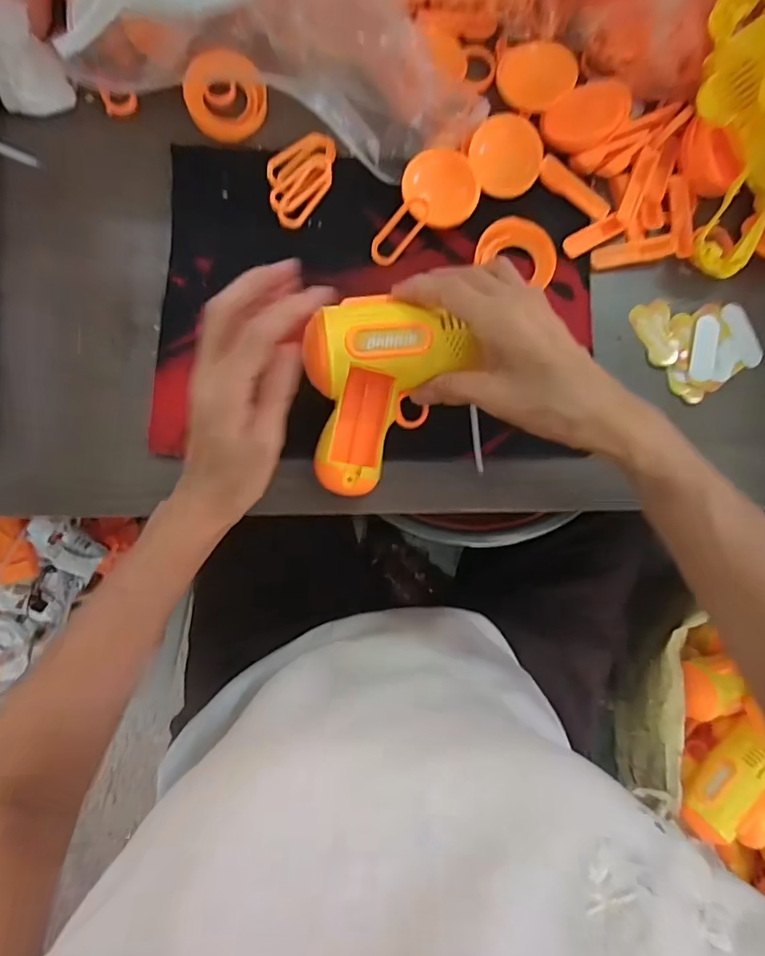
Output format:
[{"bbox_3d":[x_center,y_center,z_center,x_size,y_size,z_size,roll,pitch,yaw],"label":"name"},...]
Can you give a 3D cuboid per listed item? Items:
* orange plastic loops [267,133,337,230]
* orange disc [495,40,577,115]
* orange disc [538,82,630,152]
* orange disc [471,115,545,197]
[{"bbox_3d":[-0.060,-0.223,0.376,0.044,0.007,0.074,34,84,0],"label":"orange plastic loops"},{"bbox_3d":[0.114,-0.297,0.379,0.056,0.004,0.041,9,109,11],"label":"orange disc"},{"bbox_3d":[0.149,-0.265,0.374,0.058,0.004,0.046,2,91,19],"label":"orange disc"},{"bbox_3d":[0.091,-0.237,0.375,0.053,0.004,0.056,0,99,-2],"label":"orange disc"}]

